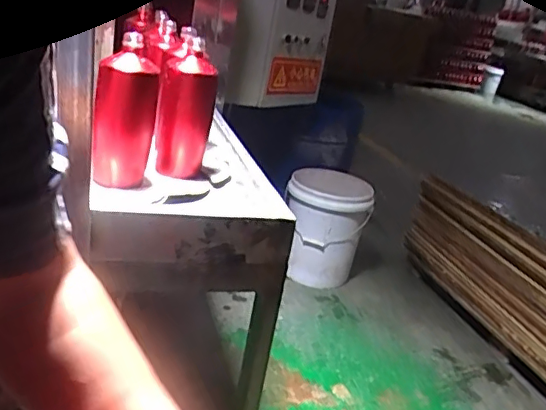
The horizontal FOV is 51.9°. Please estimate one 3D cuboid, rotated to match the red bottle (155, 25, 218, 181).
[{"bbox_3d":[-0.133,-0.145,0.866,0.088,0.203,0.068,5,22,-11],"label":"red bottle"}]

